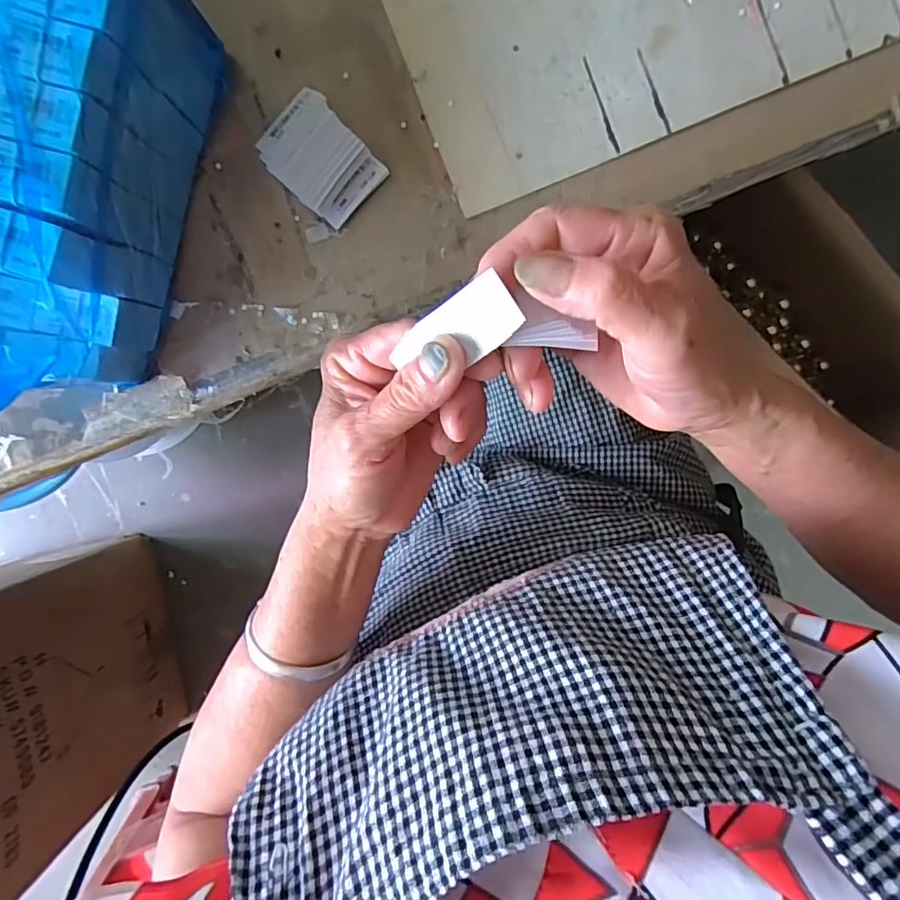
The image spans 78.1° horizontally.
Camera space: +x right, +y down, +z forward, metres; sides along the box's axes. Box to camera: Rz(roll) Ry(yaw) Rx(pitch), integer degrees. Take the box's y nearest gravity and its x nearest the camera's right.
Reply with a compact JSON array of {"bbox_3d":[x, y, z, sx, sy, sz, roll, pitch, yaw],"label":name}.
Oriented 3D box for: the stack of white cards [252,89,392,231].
[{"bbox_3d":[-0.063,-0.140,0.268,0.054,0.015,0.040,44,93,-1],"label":"stack of white cards"}]

